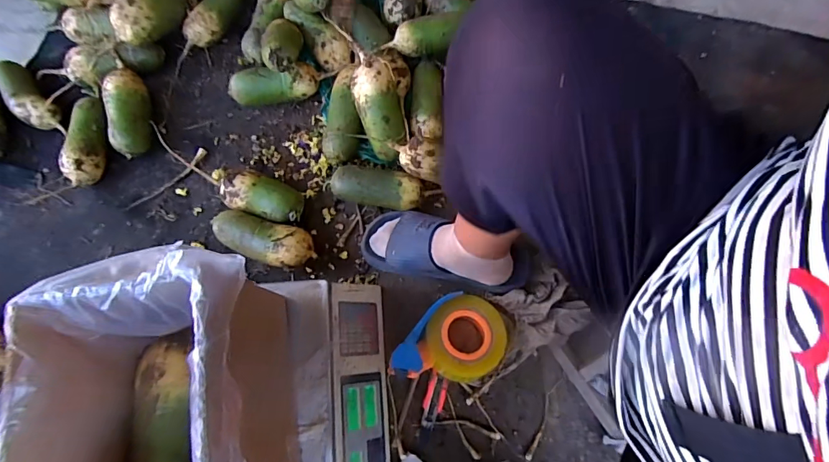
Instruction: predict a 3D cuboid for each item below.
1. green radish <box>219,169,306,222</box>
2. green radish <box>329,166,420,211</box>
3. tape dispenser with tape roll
[{"bbox_3d":[-0.259,-0.059,0.747,0.138,0.068,0.075,11,74,3],"label":"green radish"},{"bbox_3d":[-0.066,-0.074,0.748,0.156,0.060,0.067,7,74,2],"label":"green radish"},{"bbox_3d":[0.062,0.178,0.675,0.130,0.073,0.169,39,78,11],"label":"tape dispenser with tape roll"}]

